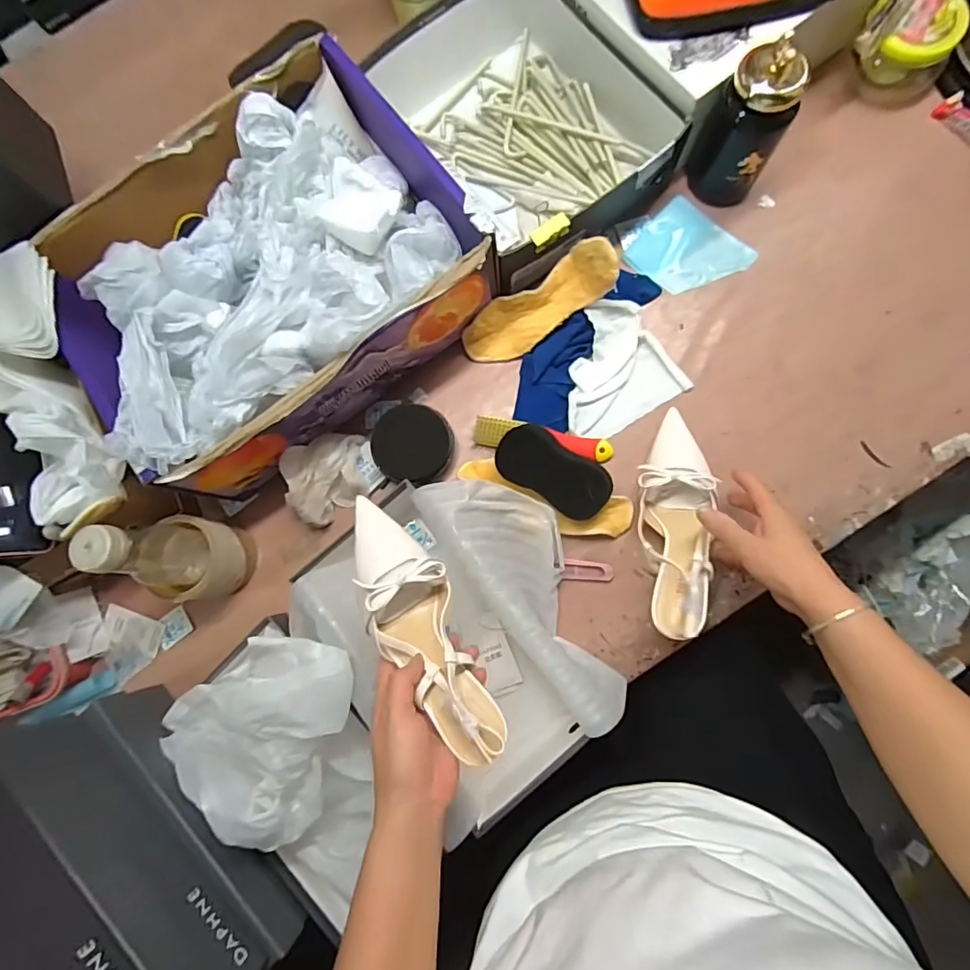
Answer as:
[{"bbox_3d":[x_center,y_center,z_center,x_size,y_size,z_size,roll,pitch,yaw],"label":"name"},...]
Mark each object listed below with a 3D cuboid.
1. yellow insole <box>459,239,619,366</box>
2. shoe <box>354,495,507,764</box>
[{"bbox_3d":[0.061,-0.200,0.576,0.190,0.047,0.060,-28,79,24],"label":"yellow insole"},{"bbox_3d":[-0.056,0.118,0.434,0.072,0.047,0.231,-31,69,0],"label":"shoe"}]

